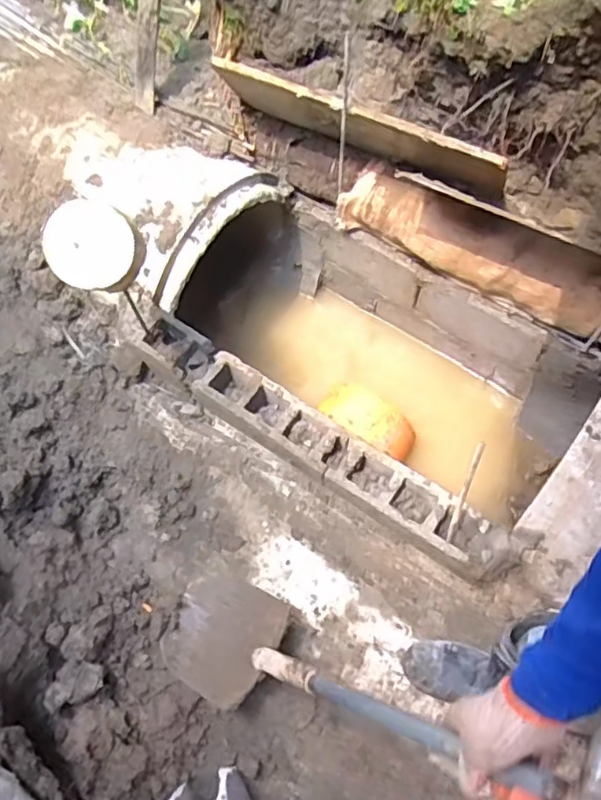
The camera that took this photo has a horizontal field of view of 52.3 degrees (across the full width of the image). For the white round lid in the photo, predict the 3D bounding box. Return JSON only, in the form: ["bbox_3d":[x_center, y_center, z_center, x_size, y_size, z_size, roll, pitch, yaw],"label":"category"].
[{"bbox_3d":[-0.393,-0.287,1.139,0.152,0.017,0.157,-6,113,-13],"label":"white round lid"}]

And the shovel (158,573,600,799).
[{"bbox_3d":[0.018,0.401,0.922,0.177,0.955,0.214,19,70,-23],"label":"shovel"}]

